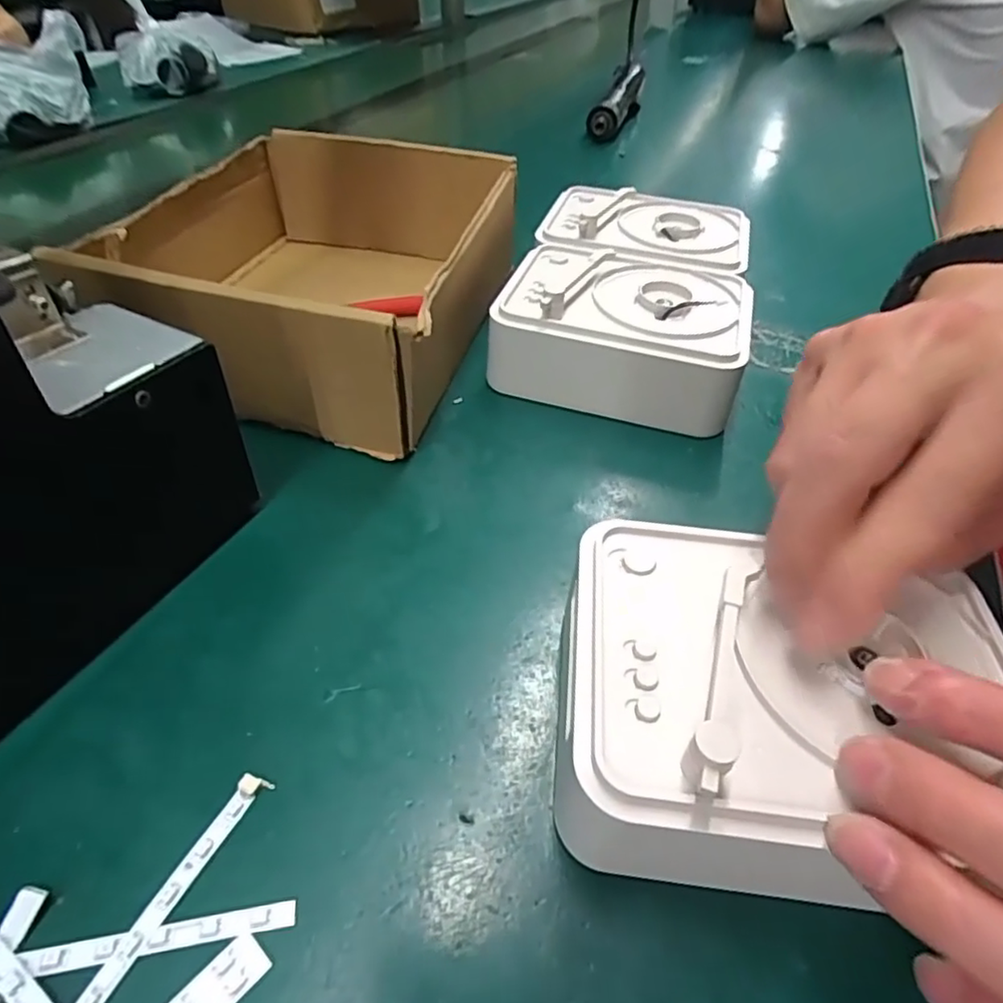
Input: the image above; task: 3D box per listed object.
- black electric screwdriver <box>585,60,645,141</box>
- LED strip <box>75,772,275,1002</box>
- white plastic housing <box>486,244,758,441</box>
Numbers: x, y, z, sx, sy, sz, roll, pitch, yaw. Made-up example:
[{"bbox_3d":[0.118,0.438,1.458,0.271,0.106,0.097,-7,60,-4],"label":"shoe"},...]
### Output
[{"bbox_3d":[0.136,-0.459,0.717,0.033,0.036,0.213,14,46,13],"label":"black electric screwdriver"},{"bbox_3d":[-0.091,0.109,0.154,0.007,0.004,0.089,20,48,14],"label":"LED strip"},{"bbox_3d":[0.062,-0.089,0.332,0.126,0.048,0.107,16,47,10],"label":"white plastic housing"}]

